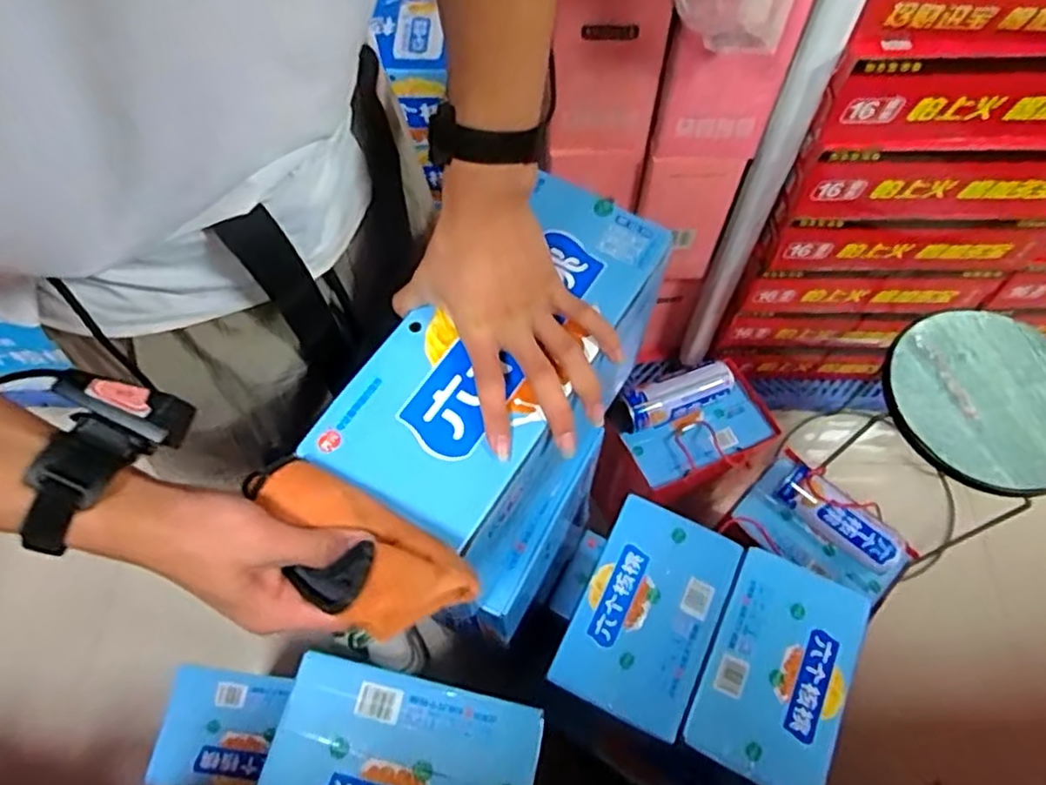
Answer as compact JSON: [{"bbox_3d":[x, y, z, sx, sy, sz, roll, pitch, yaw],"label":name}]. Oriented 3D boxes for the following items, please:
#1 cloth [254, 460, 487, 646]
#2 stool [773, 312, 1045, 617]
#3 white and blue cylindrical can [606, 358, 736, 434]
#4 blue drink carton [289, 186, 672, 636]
[{"bbox_3d":[-0.101,0.087,0.407,0.133,0.064,0.065,34,68,23],"label":"cloth"},{"bbox_3d":[0.663,0.112,1.179,0.279,0.488,0.287,-28,64,-13],"label":"stool"},{"bbox_3d":[0.227,0.005,1.037,0.185,0.052,0.063,-19,63,-9],"label":"white and blue cylindrical can"},{"bbox_3d":[-0.016,0.014,0.605,0.141,0.233,0.312,27,66,15],"label":"blue drink carton"}]

